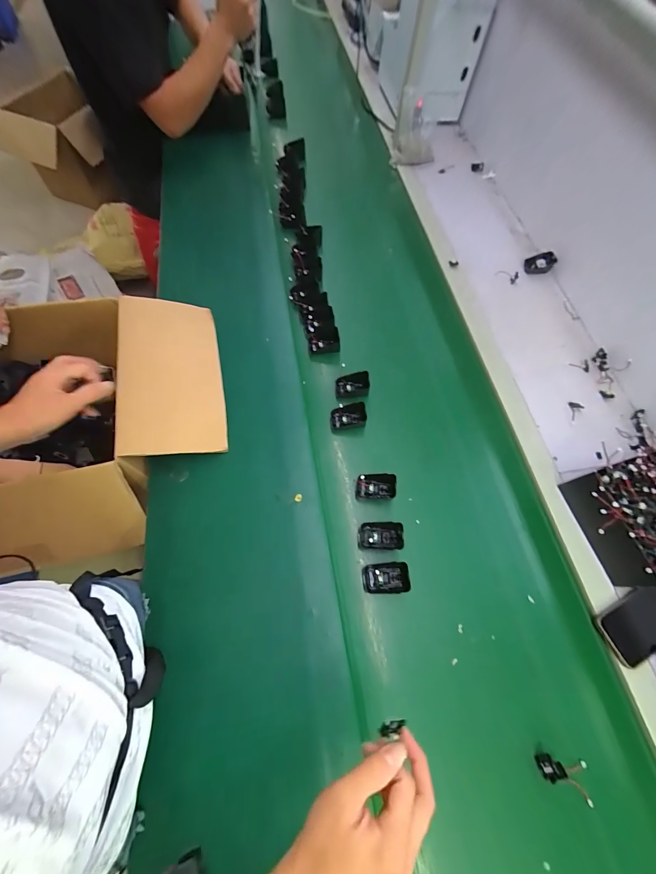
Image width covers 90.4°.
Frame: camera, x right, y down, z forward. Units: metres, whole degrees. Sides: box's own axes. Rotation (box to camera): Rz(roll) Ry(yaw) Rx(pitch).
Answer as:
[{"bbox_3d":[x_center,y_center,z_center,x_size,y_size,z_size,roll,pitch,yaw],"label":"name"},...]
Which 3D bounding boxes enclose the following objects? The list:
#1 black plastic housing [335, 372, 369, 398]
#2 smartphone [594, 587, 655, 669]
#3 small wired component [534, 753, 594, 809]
[{"bbox_3d":[0.049,-0.103,0.653,0.067,0.038,0.044,1,65,-3],"label":"black plastic housing"},{"bbox_3d":[0.511,0.289,0.518,0.172,0.014,0.077,-18,67,-11],"label":"smartphone"},{"bbox_3d":[0.319,0.452,0.432,0.078,0.026,0.041,20,65,6],"label":"small wired component"}]

